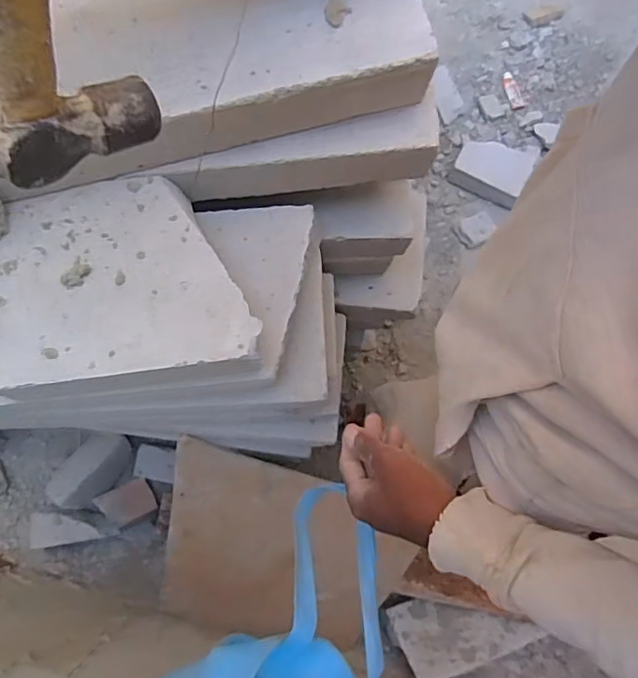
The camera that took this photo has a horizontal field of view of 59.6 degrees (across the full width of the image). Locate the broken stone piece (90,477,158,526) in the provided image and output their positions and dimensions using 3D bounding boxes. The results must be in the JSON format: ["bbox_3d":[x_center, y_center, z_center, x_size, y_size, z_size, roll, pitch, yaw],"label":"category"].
[{"bbox_3d":[-0.443,0.378,1.279,0.127,0.033,0.087,-23,80,-6],"label":"broken stone piece"}]

